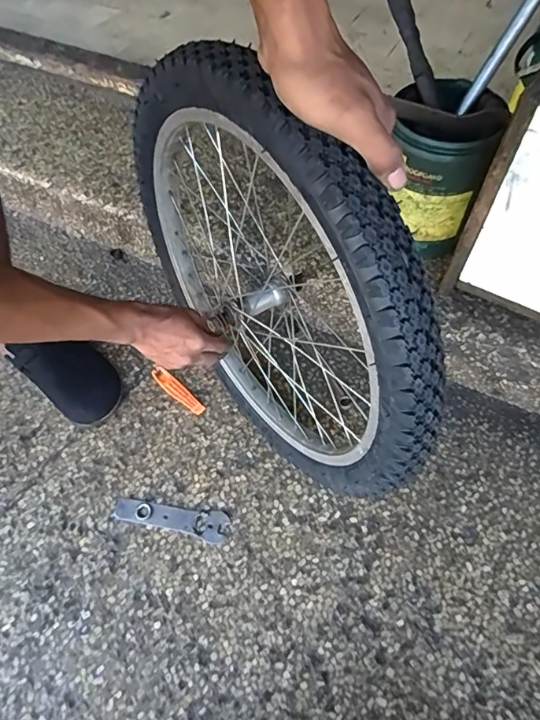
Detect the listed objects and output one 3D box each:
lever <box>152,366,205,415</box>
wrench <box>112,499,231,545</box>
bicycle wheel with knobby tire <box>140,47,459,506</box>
[{"bbox_3d":[-0.152,0.051,0.762,0.110,0.016,0.025,37,66,22],"label":"lever"},{"bbox_3d":[-0.141,0.222,0.657,0.161,0.004,0.039,10,59,8],"label":"wrench"},{"bbox_3d":[-0.014,-0.060,0.513,0.062,0.456,0.463,-34,63,-18],"label":"bicycle wheel with knobby tire"}]

